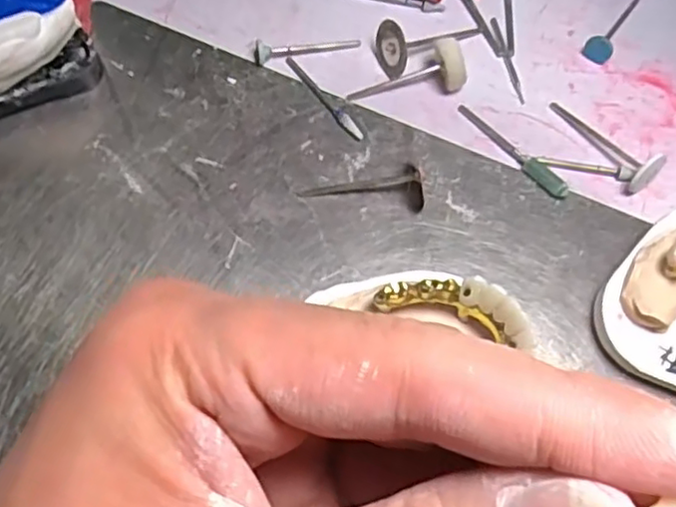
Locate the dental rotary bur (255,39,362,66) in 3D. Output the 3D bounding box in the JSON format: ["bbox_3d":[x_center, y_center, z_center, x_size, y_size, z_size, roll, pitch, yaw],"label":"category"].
[{"bbox_3d":[-0.013,-0.086,0.265,0.043,0.007,0.008,-16,67,-8],"label":"dental rotary bur"}]

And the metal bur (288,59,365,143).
[{"bbox_3d":[-0.005,-0.062,0.254,0.005,0.004,0.048,-32,70,-15],"label":"metal bur"}]

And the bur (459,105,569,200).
[{"bbox_3d":[0.066,-0.040,0.245,0.007,0.006,0.053,-35,71,-16],"label":"bur"}]

